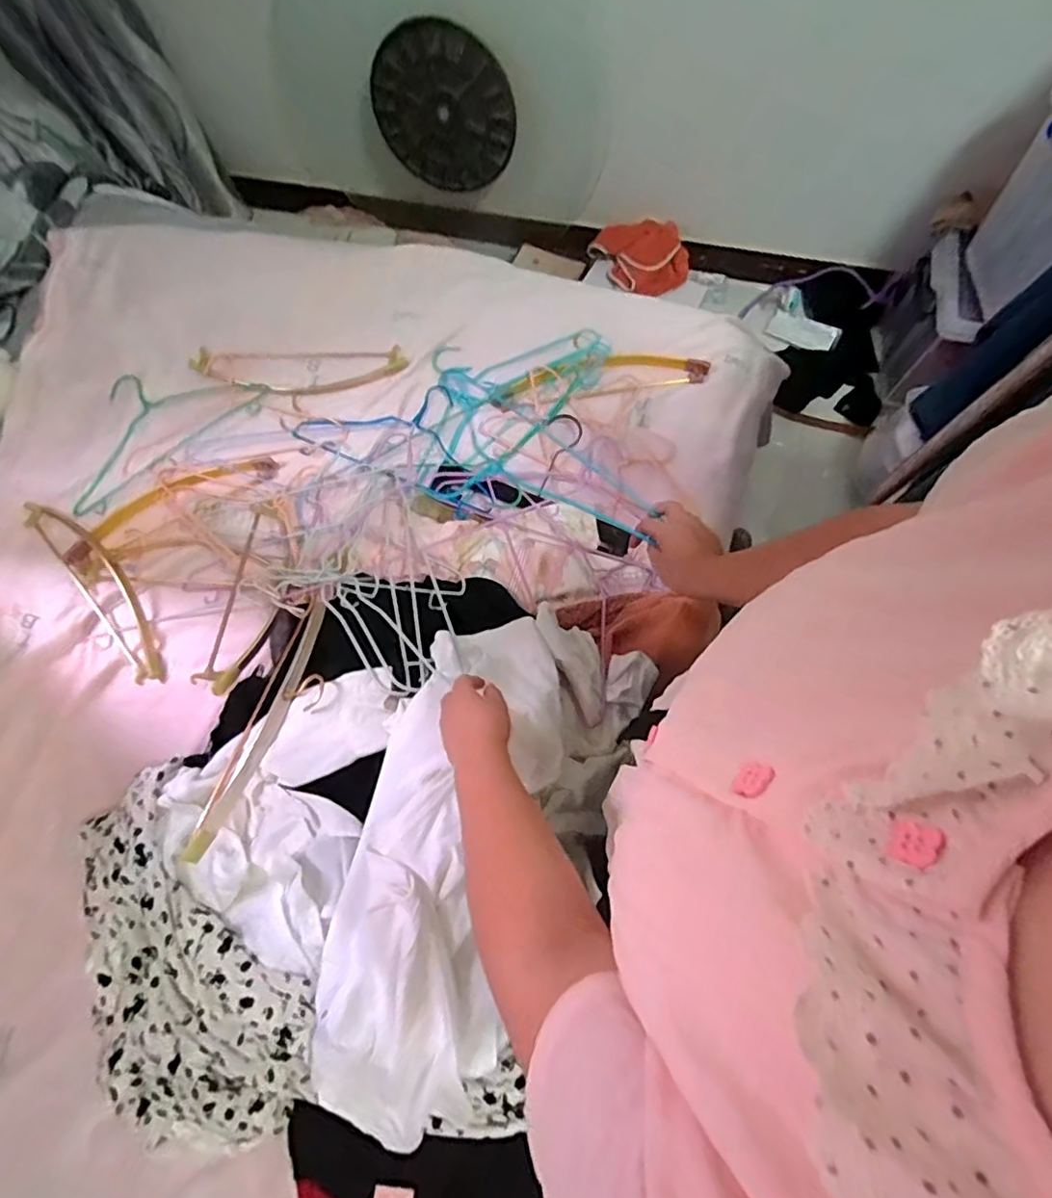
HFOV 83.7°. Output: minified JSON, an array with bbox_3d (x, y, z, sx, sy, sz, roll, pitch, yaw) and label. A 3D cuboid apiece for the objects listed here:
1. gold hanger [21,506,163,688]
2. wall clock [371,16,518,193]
[{"bbox_3d":[-0.702,-0.029,0.962,0.083,0.025,0.400,-41,76,-10],"label":"gold hanger"},{"bbox_3d":[-0.183,-1.075,1.304,0.315,0.327,0.068,15,76,1],"label":"wall clock"}]

